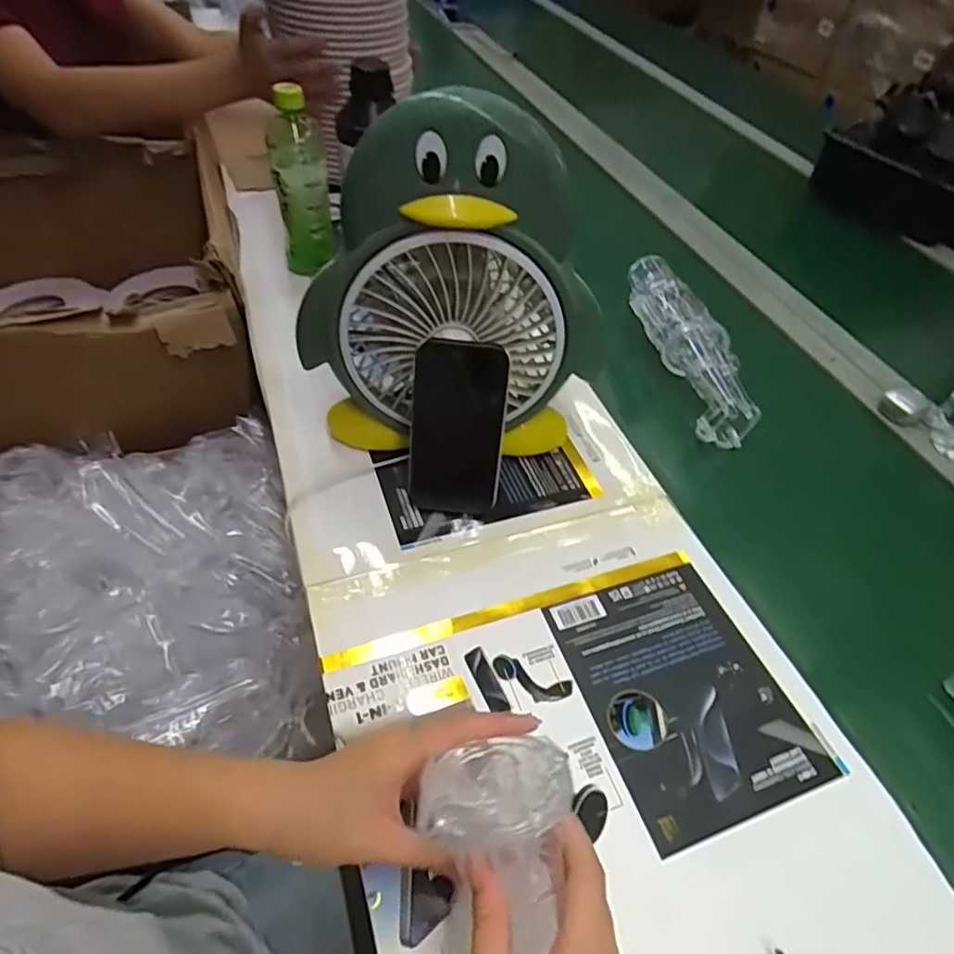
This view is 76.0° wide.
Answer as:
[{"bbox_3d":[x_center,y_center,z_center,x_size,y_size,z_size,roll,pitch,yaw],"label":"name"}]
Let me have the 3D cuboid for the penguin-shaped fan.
[{"bbox_3d":[-0.018,-0.141,0.506,0.247,0.286,0.094,10,49,5],"label":"penguin-shaped fan"}]

